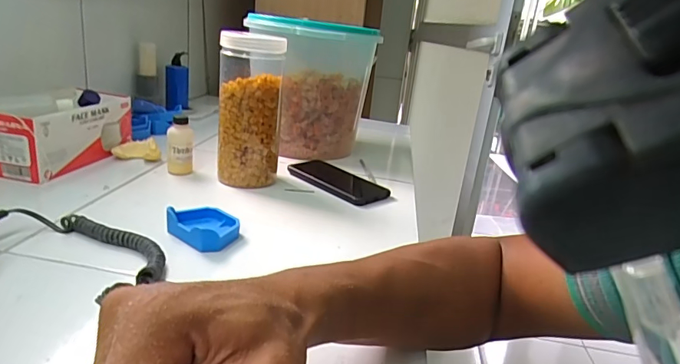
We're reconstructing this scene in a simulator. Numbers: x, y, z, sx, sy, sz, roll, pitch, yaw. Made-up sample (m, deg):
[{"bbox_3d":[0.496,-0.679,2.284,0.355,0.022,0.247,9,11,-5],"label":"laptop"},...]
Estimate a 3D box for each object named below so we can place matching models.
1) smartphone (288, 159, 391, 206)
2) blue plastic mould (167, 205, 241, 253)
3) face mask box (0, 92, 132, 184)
[{"bbox_3d":[-0.004,-0.004,0.718,0.088,0.016,0.168,-12,27,-43],"label":"smartphone"},{"bbox_3d":[-0.149,0.049,0.503,0.082,0.028,0.059,20,23,31],"label":"blue plastic mould"},{"bbox_3d":[-0.412,-0.079,0.665,0.113,0.086,0.206,11,20,9],"label":"face mask box"}]

